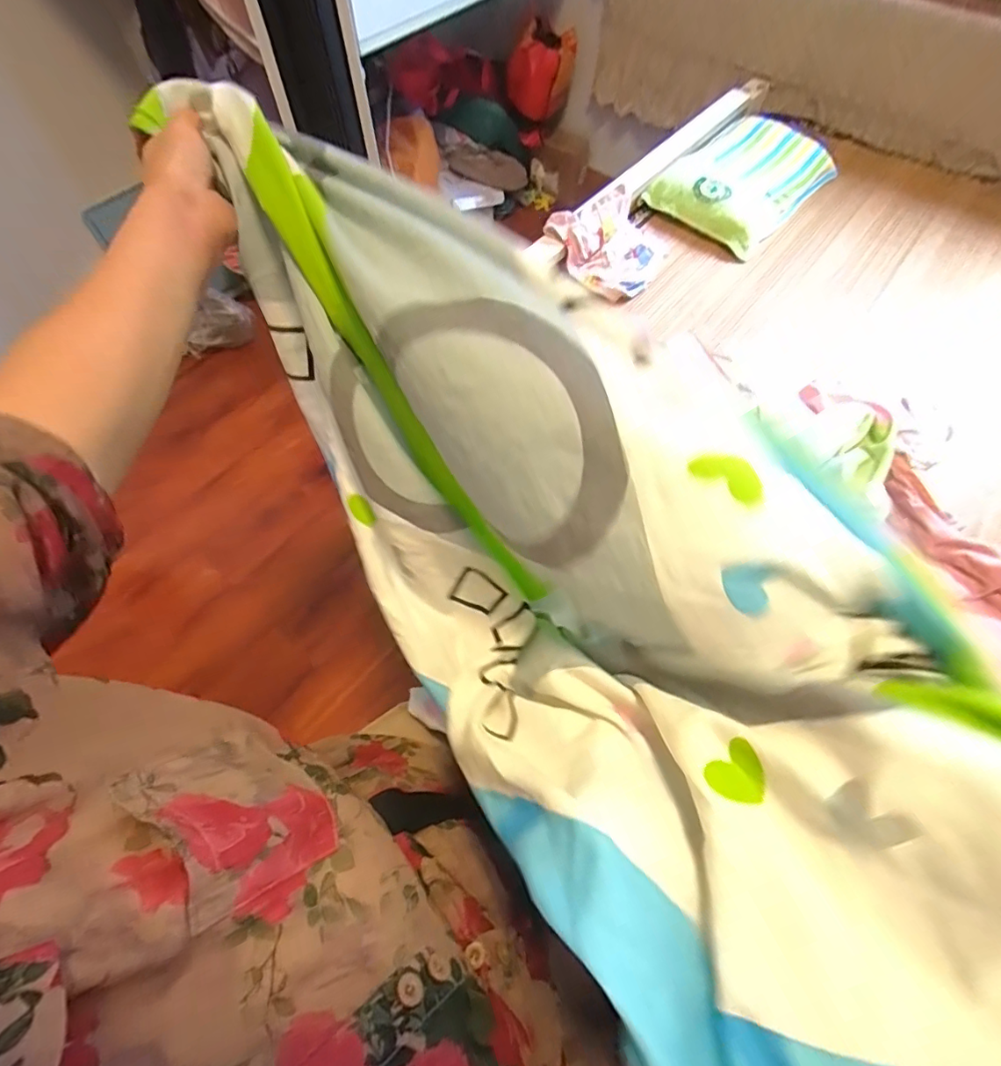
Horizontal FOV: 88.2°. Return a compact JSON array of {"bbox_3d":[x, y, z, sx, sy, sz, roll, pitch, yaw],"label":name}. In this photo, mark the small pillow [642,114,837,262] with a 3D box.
[{"bbox_3d":[0.552,-0.797,1.161,0.257,0.064,0.438,38,70,17],"label":"small pillow"}]

